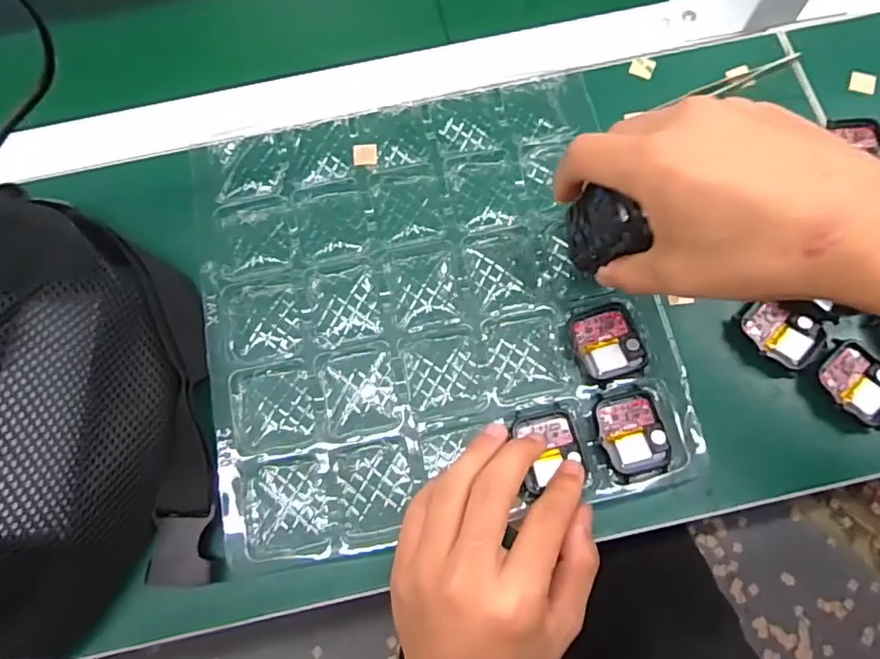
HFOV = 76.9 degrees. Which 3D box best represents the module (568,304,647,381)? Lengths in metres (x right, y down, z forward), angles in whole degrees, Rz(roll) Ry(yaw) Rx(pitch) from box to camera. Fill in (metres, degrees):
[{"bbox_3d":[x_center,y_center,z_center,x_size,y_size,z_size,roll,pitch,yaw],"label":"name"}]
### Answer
[{"bbox_3d":[0.096,0.008,0.321,0.036,0.011,0.042,-12,73,-2],"label":"module"}]

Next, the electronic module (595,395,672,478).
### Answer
[{"bbox_3d":[0.107,0.059,0.307,0.037,0.005,0.044,-7,73,-1],"label":"electronic module"}]

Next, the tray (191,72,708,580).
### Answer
[{"bbox_3d":[-0.009,-0.021,0.337,0.259,0.013,0.266,-13,73,-3],"label":"tray"}]

